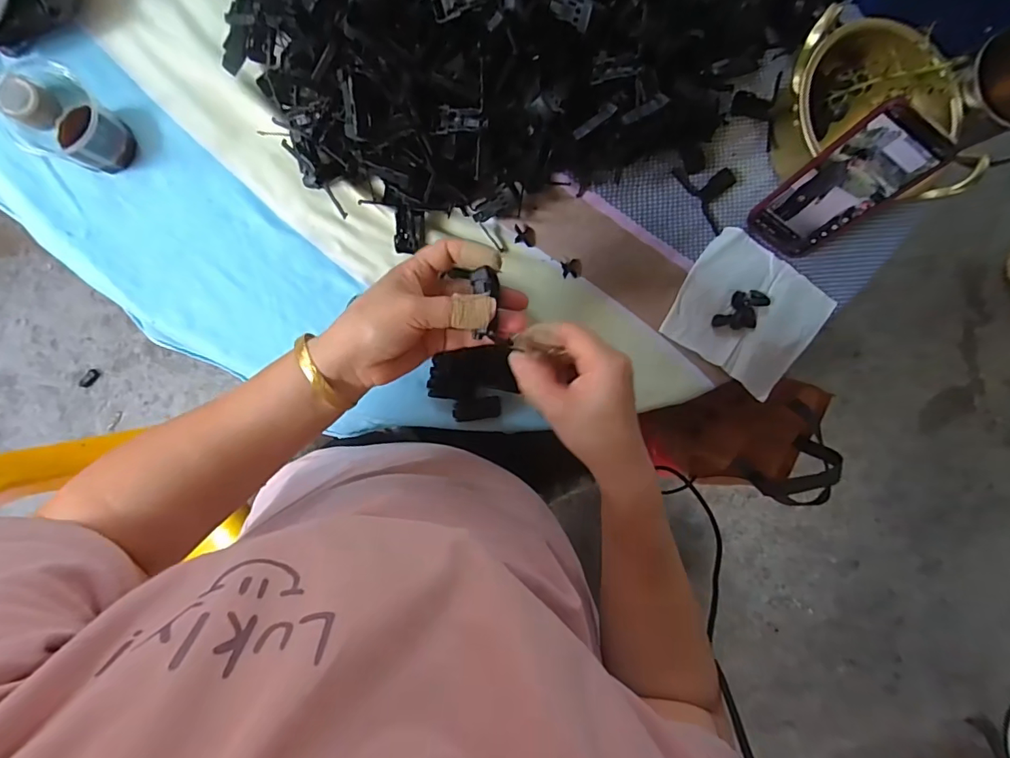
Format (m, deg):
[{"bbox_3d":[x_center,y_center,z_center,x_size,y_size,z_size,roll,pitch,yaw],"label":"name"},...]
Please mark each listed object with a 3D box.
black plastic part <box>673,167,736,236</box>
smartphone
[{"bbox_3d":[0.222,-0.202,0.527,0.051,0.006,0.080,-38,97,-5],"label":"black plastic part"},{"bbox_3d":[0.318,-0.180,0.473,0.075,0.160,0.014,30,61,-8],"label":"smartphone"}]

